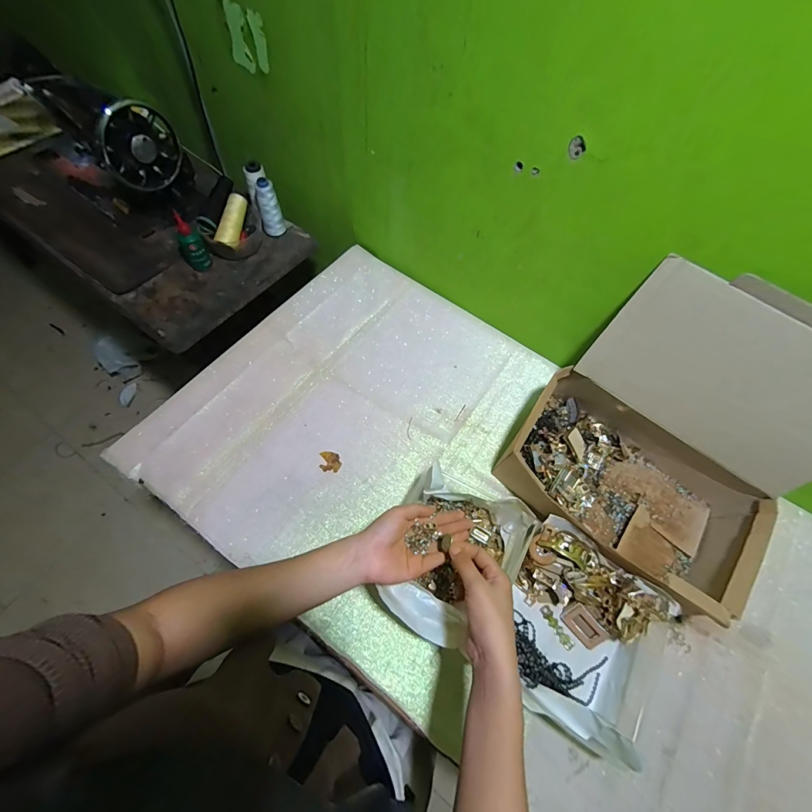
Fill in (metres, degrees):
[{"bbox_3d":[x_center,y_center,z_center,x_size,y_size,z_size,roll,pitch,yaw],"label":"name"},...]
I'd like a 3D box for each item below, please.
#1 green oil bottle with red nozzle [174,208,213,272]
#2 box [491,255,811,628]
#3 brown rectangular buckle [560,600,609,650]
[{"bbox_3d":[-0.422,-0.316,0.707,0.045,0.115,0.043,-33,70,-17],"label":"green oil bottle with red nozzle"},{"bbox_3d":[0.353,0.057,0.486,0.328,0.279,0.299,35,67,13],"label":"box"},{"bbox_3d":[0.246,0.304,0.500,0.056,0.008,0.039,43,107,24],"label":"brown rectangular buckle"}]

